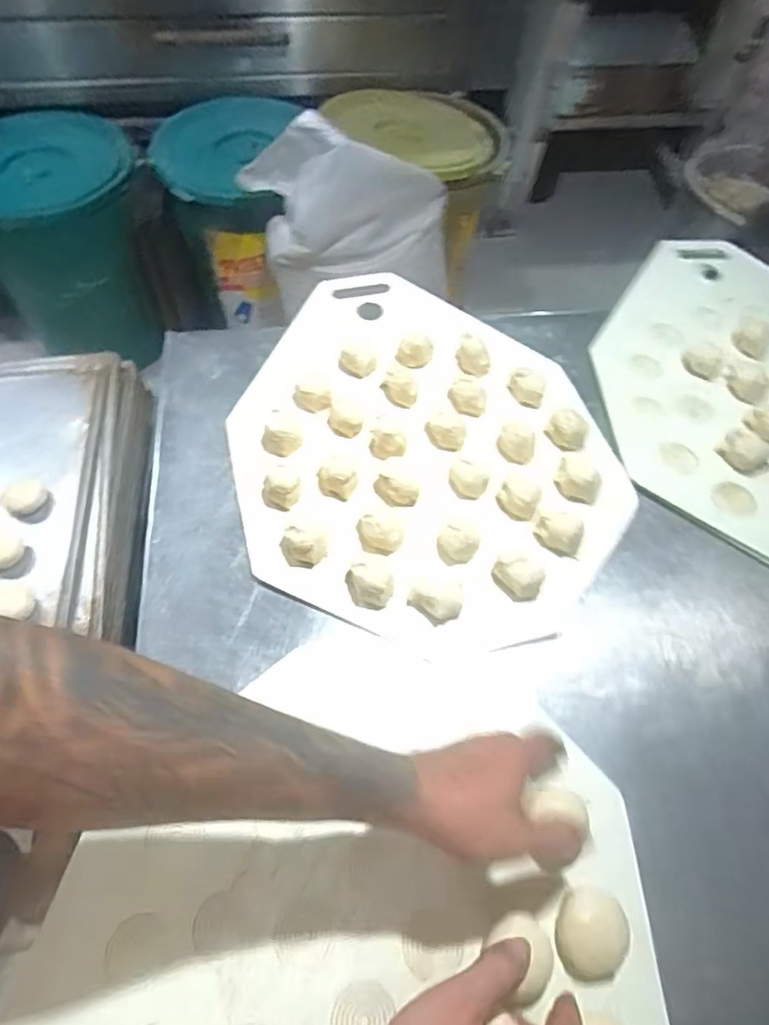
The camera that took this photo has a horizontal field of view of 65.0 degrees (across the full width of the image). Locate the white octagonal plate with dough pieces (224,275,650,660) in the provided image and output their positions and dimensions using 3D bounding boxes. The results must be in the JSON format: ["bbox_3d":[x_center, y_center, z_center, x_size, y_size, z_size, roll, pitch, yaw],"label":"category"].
[{"bbox_3d":[0.030,-0.083,0.656,0.373,0.059,0.486,-12,60,-10],"label":"white octagonal plate with dough pieces"}]

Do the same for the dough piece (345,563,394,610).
[{"bbox_3d":[-0.014,0.067,0.545,0.043,0.028,0.032,6,58,1],"label":"dough piece"}]

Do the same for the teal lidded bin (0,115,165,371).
[{"bbox_3d":[-0.798,-0.658,1.550,0.428,0.477,0.380,-20,62,-15],"label":"teal lidded bin"}]

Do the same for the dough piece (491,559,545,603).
[{"bbox_3d":[0.122,0.061,0.557,0.045,0.033,0.028,33,63,16],"label":"dough piece"}]

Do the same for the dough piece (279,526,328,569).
[{"bbox_3d":[-0.077,0.034,0.565,0.041,0.031,0.024,19,59,8],"label":"dough piece"}]

